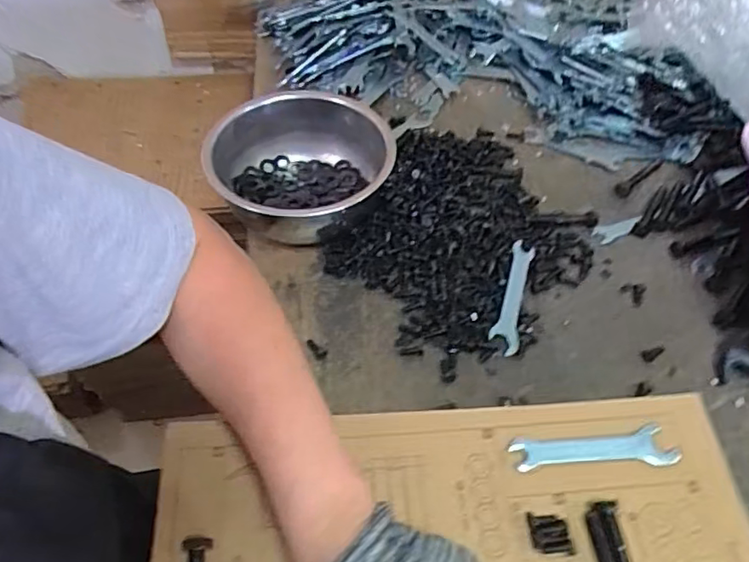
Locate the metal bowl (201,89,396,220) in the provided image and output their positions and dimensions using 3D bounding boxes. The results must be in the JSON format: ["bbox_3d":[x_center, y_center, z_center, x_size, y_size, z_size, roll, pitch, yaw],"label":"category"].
[{"bbox_3d":[-0.069,-0.103,0.531,0.159,0.069,0.161,0,53,0],"label":"metal bowl"}]

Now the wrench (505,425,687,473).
[{"bbox_3d":[0.149,0.114,0.384,0.112,0.004,0.025,-3,53,-2],"label":"wrench"}]

